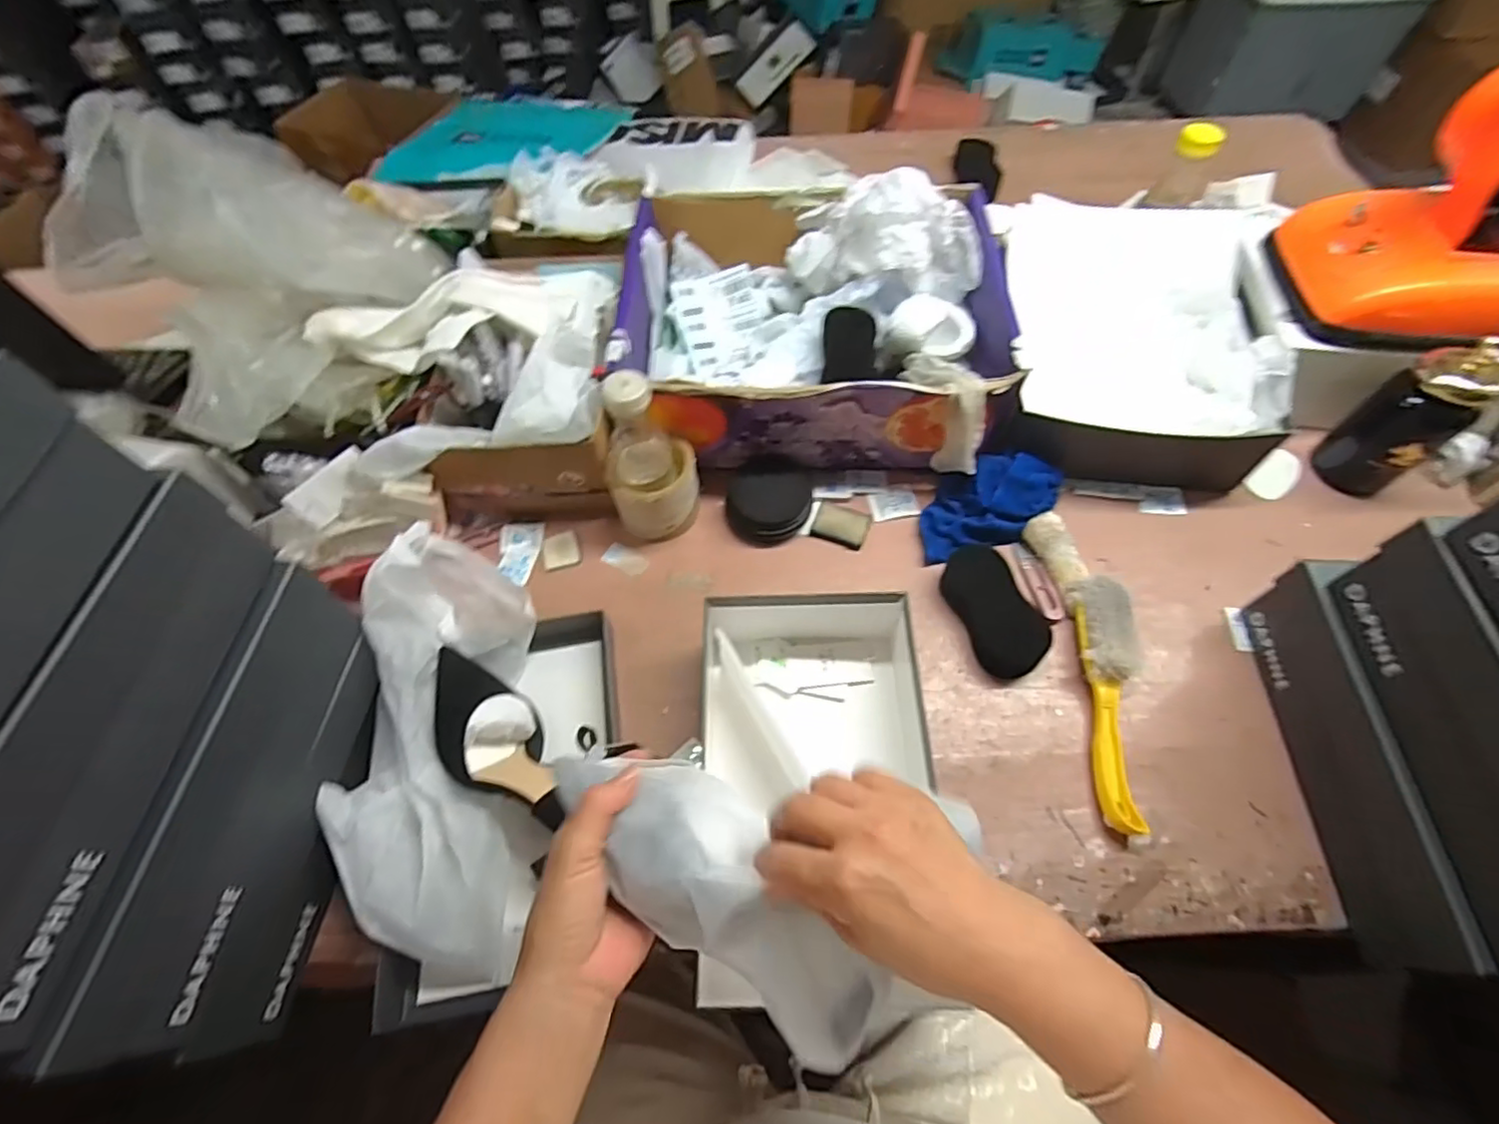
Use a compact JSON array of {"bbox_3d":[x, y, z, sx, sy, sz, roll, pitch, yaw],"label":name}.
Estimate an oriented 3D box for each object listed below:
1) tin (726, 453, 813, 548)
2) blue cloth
[{"bbox_3d":[0.021,-0.070,0.680,0.088,0.045,0.094,-1,60,2],"label":"tin"},{"bbox_3d":[0.248,-0.067,0.665,0.163,0.054,0.092,-20,62,-9],"label":"blue cloth"}]

